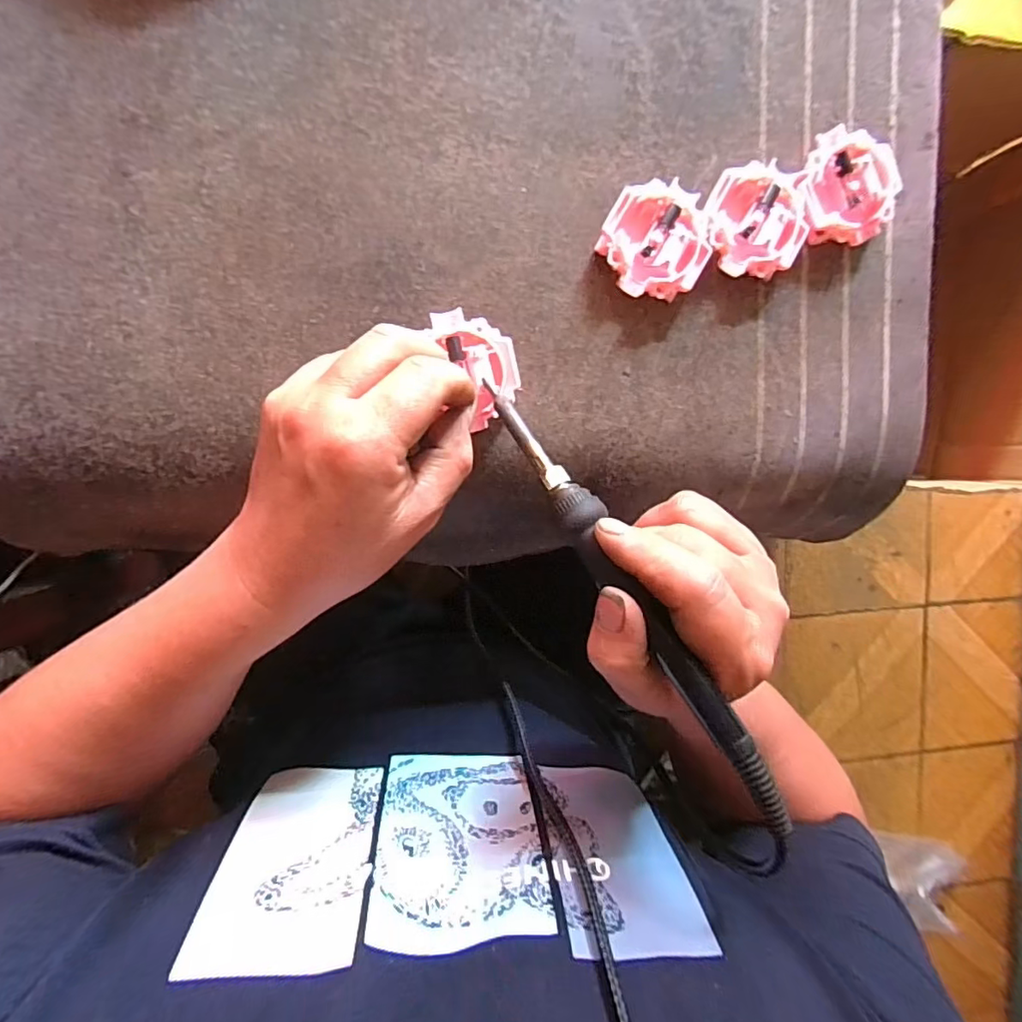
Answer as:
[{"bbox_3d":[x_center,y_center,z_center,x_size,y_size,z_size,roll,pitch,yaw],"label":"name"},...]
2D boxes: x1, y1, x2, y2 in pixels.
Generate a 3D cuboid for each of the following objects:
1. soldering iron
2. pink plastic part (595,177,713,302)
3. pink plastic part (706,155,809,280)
[{"bbox_3d":[0.045,0.026,0.222,0.017,0.015,0.197,-31,73,-4],"label":"soldering iron"},{"bbox_3d":[0.071,-0.132,0.279,0.052,0.014,0.054,-1,95,-8],"label":"pink plastic part"},{"bbox_3d":[0.123,-0.145,0.286,0.052,0.014,0.052,-1,95,-8],"label":"pink plastic part"}]

